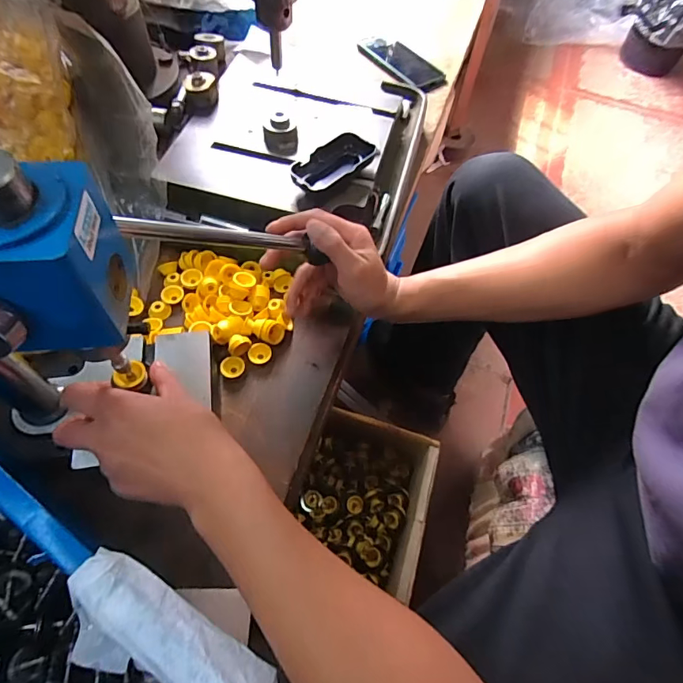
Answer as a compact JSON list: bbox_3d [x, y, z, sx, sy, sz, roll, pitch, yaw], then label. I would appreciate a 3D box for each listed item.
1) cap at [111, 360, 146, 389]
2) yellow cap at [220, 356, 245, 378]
[{"bbox_3d":[-0.173,0.026,0.363,0.022,0.009,0.023,2,61,-3],"label":"cap"},{"bbox_3d":[-0.115,0.027,0.468,0.023,0.009,0.025,2,61,-3],"label":"yellow cap"}]

